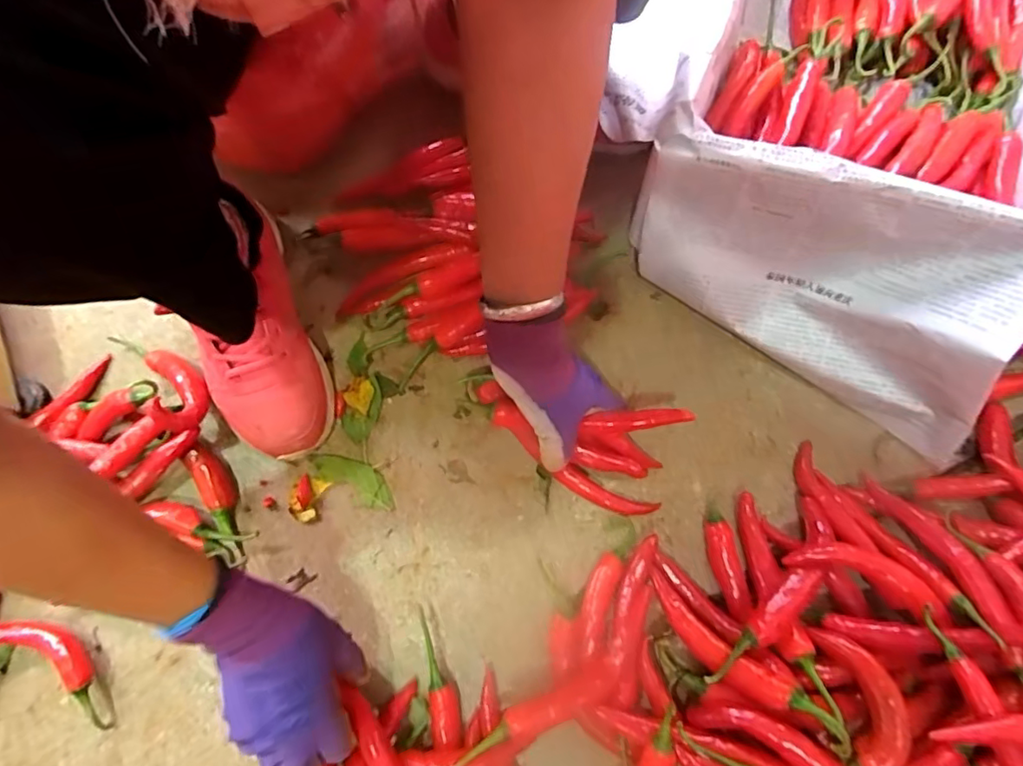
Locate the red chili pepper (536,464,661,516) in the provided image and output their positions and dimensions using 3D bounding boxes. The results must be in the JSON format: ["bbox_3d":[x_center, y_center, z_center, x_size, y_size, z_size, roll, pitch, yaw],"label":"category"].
[{"bbox_3d":[0.069,0.091,0.461,0.101,0.010,0.027,20,74,3],"label":"red chili pepper"}]

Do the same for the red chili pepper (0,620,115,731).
[{"bbox_3d":[-0.354,0.206,0.421,0.136,0.033,0.045,23,75,8],"label":"red chili pepper"}]

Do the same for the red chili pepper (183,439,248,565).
[{"bbox_3d":[-0.235,0.096,0.457,0.031,0.022,0.097,-34,75,-9],"label":"red chili pepper"}]

